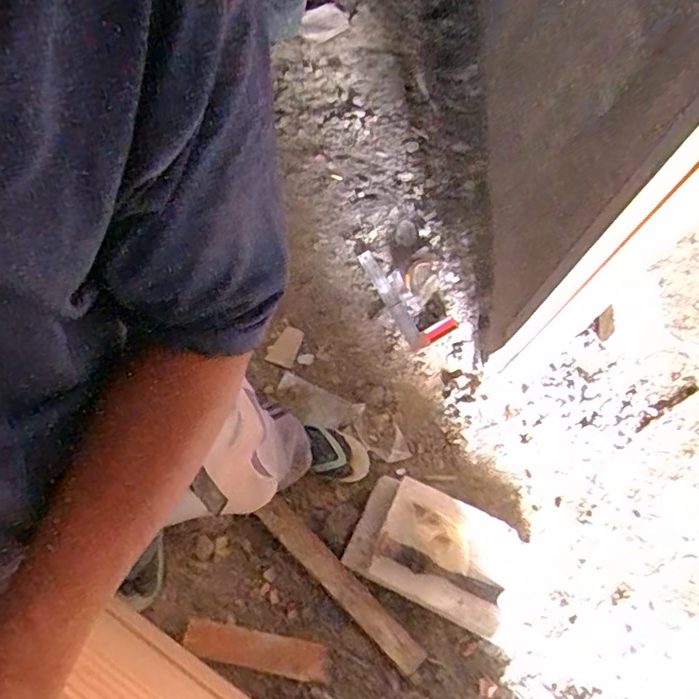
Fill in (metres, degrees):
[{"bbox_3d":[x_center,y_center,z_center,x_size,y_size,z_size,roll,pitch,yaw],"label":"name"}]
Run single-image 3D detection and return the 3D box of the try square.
[{"bbox_3d":[0.141,-0.147,1.510,0.121,0.025,0.306,-29,70,0],"label":"try square"}]

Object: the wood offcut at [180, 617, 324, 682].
[{"bbox_3d":[-0.181,0.584,1.159,0.281,0.012,0.066,17,48,-9],"label":"wood offcut"}]

